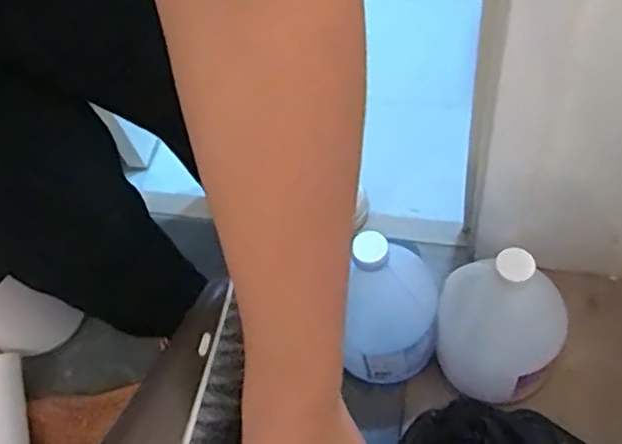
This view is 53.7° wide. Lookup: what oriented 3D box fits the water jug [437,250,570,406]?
[{"bbox_3d":[0.236,0.111,0.732,0.122,0.253,0.133,-30,58,-19],"label":"water jug"}]

